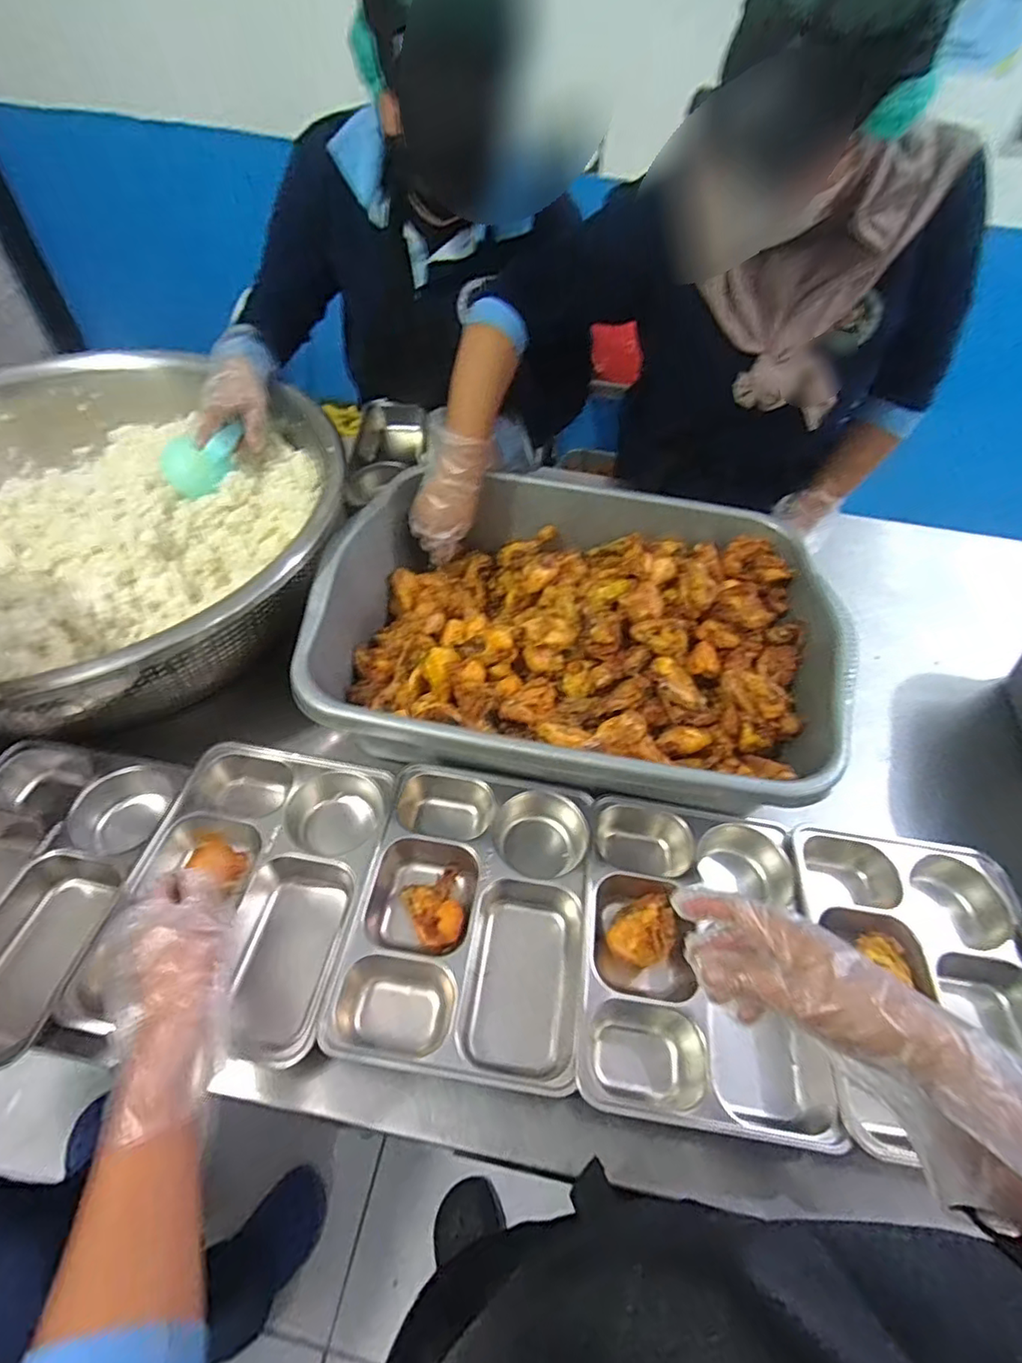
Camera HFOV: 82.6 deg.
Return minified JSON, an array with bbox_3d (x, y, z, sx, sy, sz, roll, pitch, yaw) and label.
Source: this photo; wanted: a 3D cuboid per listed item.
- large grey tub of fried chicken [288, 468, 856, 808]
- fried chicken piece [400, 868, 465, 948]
[{"bbox_3d":[0.078,-0.079,0.715,0.551,0.122,0.456,7,52,3],"label":"large grey tub of fried chicken"},{"bbox_3d":[-0.071,0.219,0.561,0.056,0.022,0.066,-18,55,-16],"label":"fried chicken piece"}]

